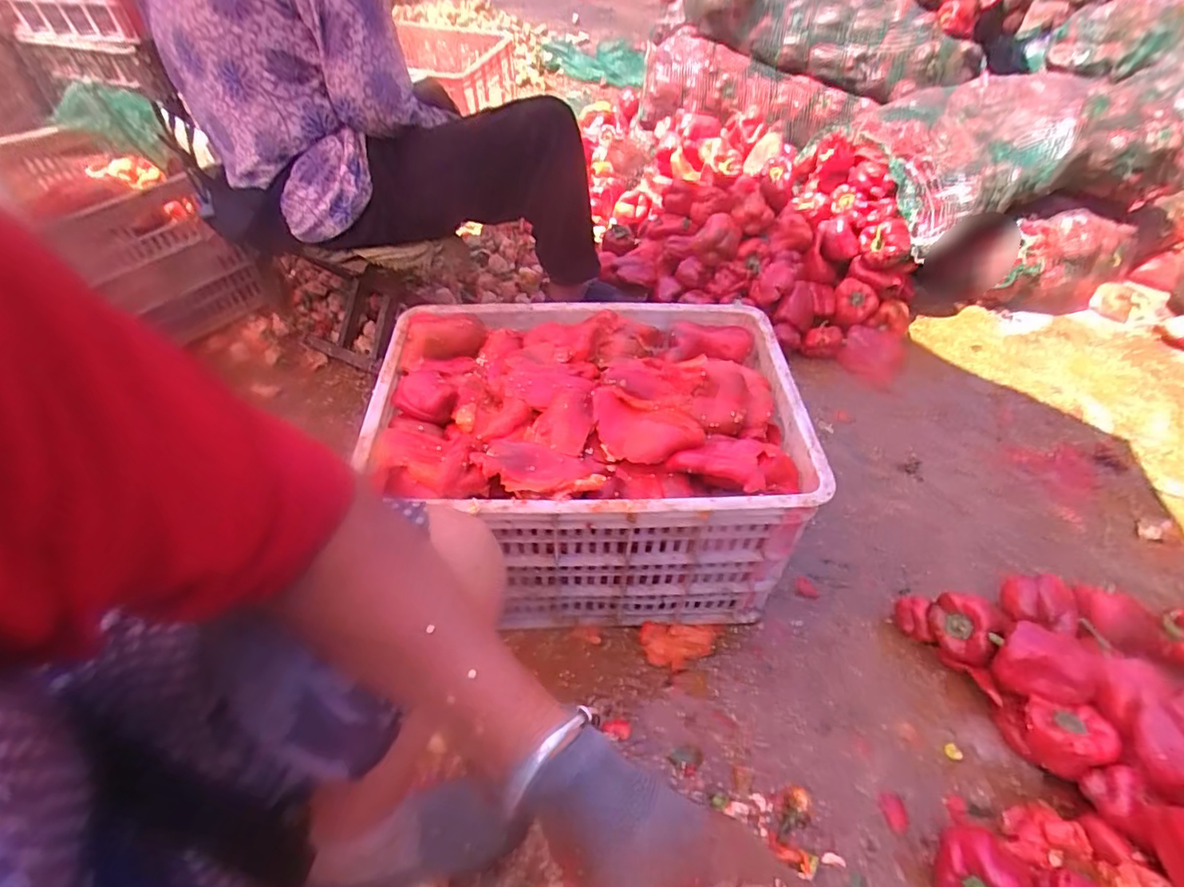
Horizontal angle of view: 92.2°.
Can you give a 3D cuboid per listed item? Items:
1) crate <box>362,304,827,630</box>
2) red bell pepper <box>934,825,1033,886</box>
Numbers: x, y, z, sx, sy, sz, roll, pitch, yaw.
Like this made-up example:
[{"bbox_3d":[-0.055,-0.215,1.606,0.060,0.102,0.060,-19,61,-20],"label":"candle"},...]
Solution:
[{"bbox_3d":[0.006,0.029,0.803,0.482,0.313,0.364,0,48,-3],"label":"crate"},{"bbox_3d":[0.396,0.442,0.578,0.072,0.091,0.072,1,48,-1],"label":"red bell pepper"}]

